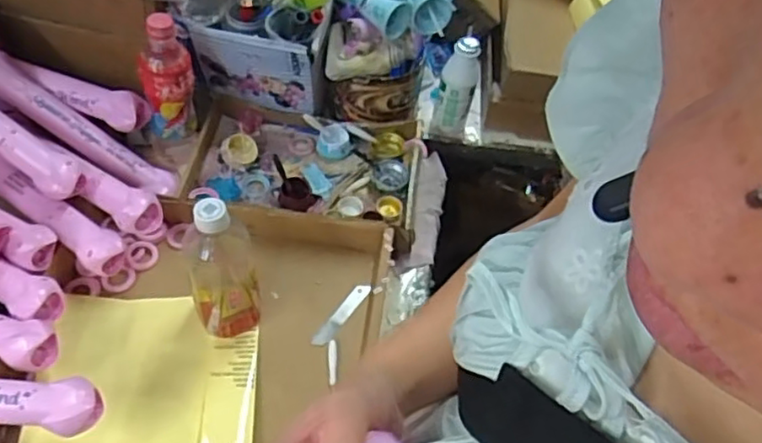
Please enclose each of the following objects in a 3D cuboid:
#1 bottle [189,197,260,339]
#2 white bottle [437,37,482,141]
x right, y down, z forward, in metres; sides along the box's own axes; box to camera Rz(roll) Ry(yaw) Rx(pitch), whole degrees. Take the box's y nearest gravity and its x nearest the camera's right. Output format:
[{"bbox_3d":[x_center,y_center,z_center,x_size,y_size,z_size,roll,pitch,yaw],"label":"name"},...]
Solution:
[{"bbox_3d":[-0.161,0.052,0.655,0.066,0.181,0.059,-12,55,-14],"label":"bottle"},{"bbox_3d":[0.109,-0.185,0.898,0.052,0.142,0.041,16,53,6],"label":"white bottle"}]

